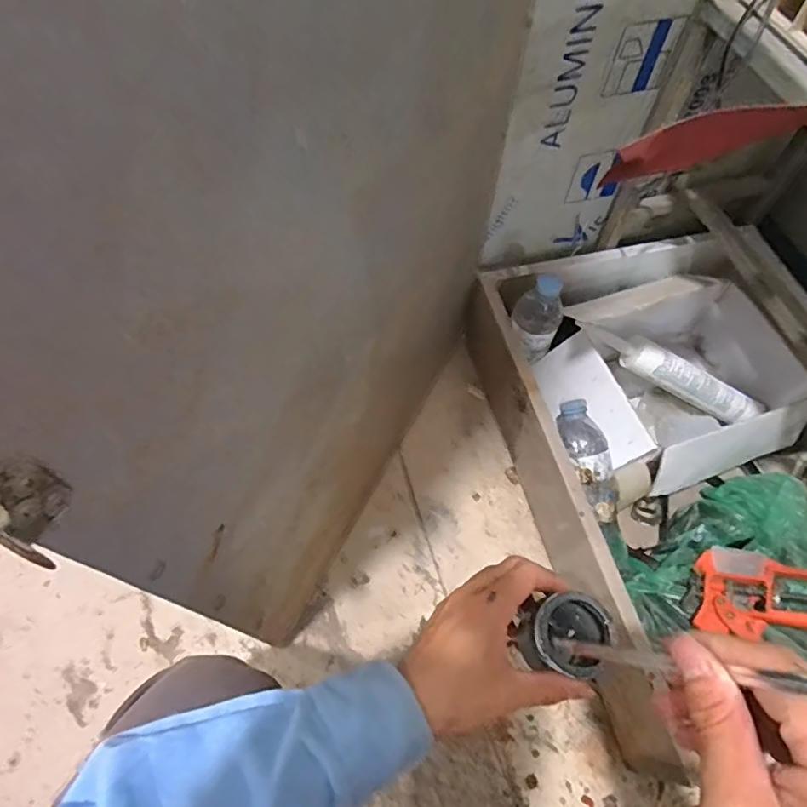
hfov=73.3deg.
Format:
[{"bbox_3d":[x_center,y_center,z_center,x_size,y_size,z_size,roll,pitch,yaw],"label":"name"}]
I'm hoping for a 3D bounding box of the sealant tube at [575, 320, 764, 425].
[{"bbox_3d":[0.376,-0.046,0.764,0.285,0.040,0.054,26,62,-7],"label":"sealant tube"}]

